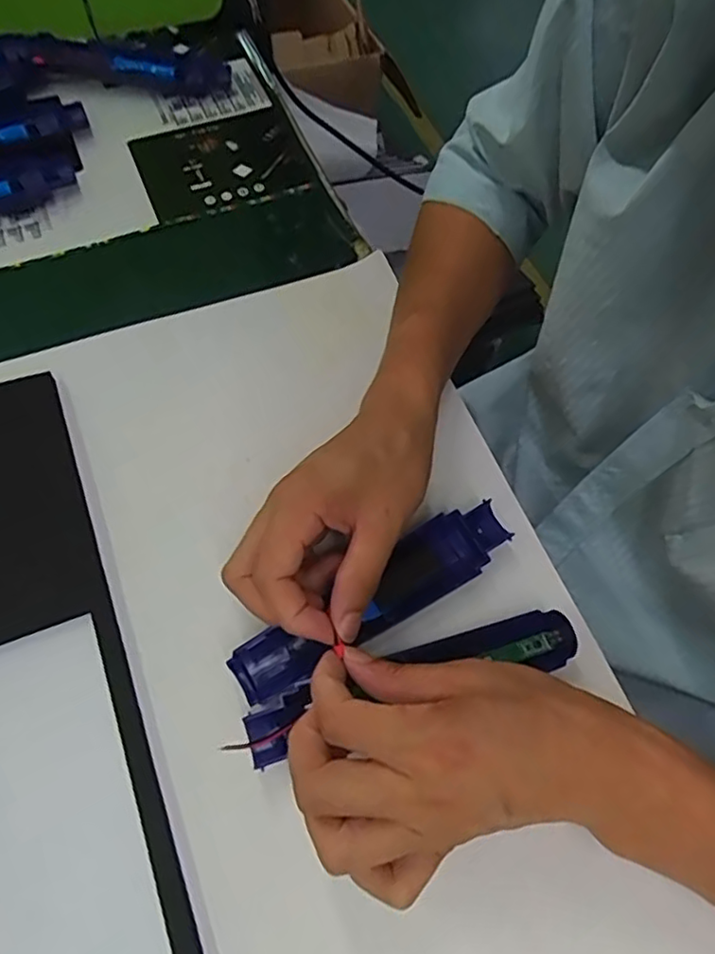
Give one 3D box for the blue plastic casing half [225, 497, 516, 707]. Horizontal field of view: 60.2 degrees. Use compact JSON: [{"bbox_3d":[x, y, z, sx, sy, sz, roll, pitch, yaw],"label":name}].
[{"bbox_3d":[0.011,0.066,0.340,0.168,0.019,0.037,-31,68,-12],"label":"blue plastic casing half"}]

